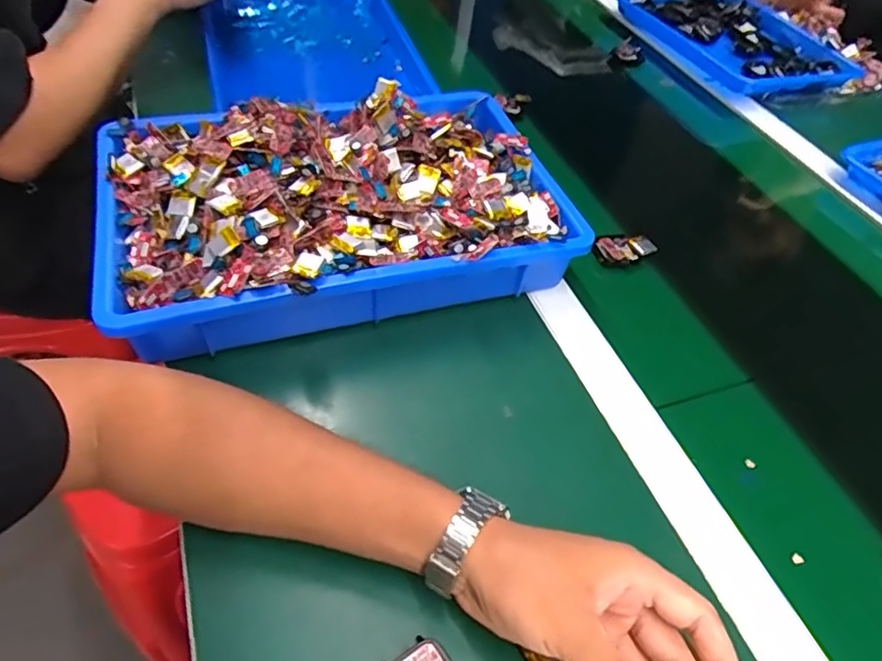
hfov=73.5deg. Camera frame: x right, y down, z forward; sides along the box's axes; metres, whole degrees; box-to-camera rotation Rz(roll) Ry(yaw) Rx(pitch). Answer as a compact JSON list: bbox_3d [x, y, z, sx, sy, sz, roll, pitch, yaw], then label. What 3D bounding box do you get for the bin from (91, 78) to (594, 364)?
[{"bbox_3d":[-0.088,-0.115,0.513,0.375,0.079,0.243,-12,52,-16],"label":"bin"}]

